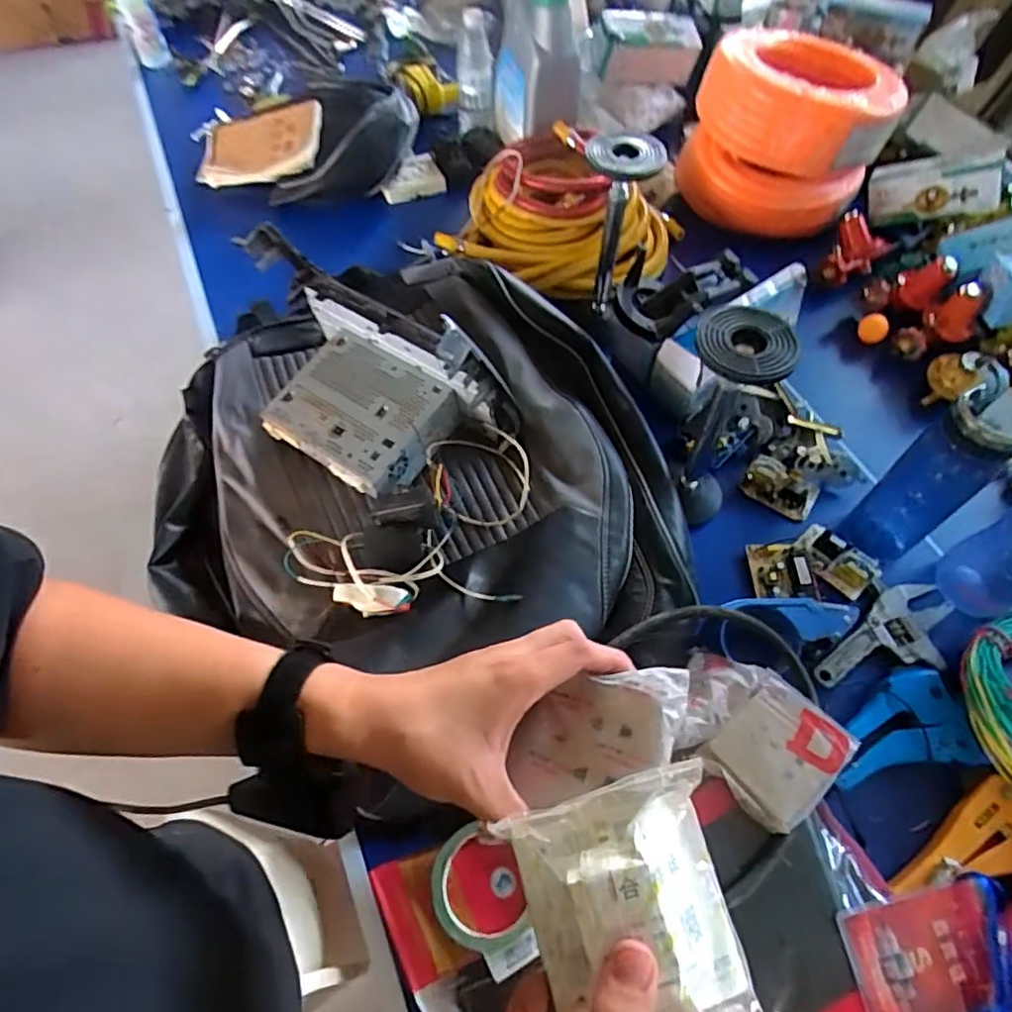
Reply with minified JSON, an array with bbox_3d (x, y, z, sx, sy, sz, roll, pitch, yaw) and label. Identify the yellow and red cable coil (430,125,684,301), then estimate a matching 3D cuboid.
[{"bbox_3d":[0.089,-0.464,1.004,0.345,0.109,0.302,23,61,12],"label":"yellow and red cable coil"}]

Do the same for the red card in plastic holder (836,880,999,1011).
[{"bbox_3d":[0.344,0.372,0.512,0.125,0.005,0.093,-10,71,-7],"label":"red card in plastic holder"}]

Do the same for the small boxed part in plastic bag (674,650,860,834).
[{"bbox_3d":[0.227,0.210,0.580,0.148,0.036,0.113,37,65,20],"label":"small boxed part in plastic bag"}]

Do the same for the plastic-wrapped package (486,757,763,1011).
[{"bbox_3d":[0.059,0.189,0.277,0.089,0.048,0.118,-13,60,-8],"label":"plastic-wrapped package"}]

